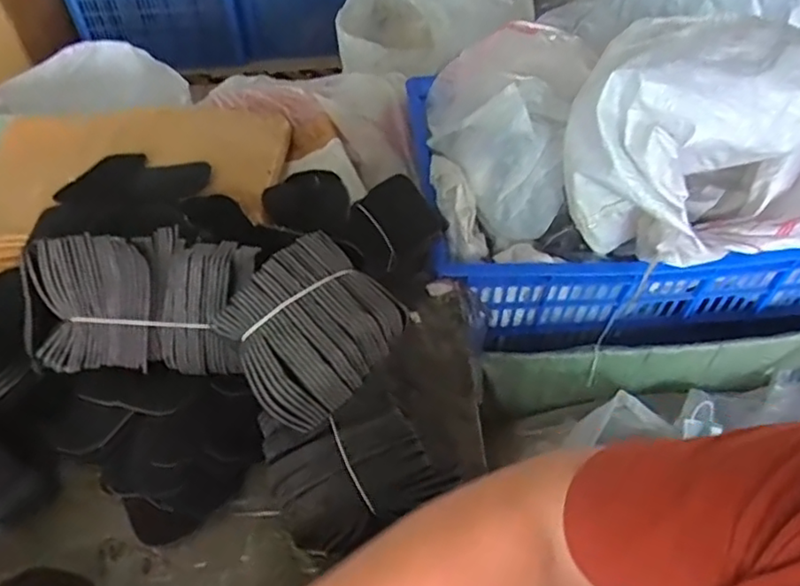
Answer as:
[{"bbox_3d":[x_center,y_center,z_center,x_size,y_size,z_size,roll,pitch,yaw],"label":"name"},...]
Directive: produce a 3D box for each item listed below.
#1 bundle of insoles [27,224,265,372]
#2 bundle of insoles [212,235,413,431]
[{"bbox_3d":[-0.274,0.010,0.675,0.231,0.123,0.110,-2,49,-2],"label":"bundle of insoles"},{"bbox_3d":[-0.092,0.036,0.597,0.131,0.079,0.154,34,57,26],"label":"bundle of insoles"}]

